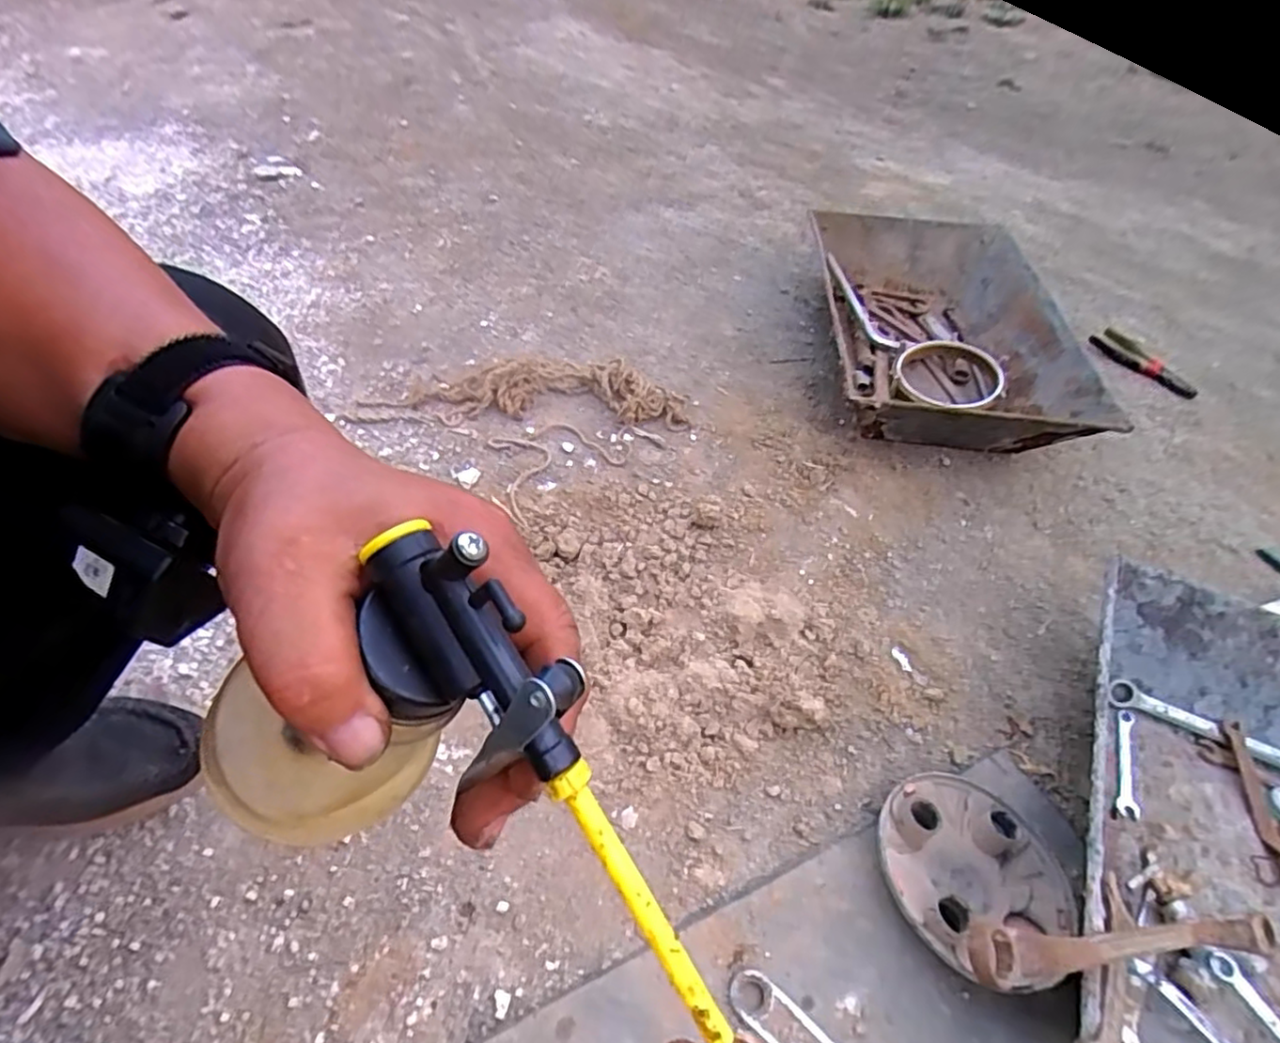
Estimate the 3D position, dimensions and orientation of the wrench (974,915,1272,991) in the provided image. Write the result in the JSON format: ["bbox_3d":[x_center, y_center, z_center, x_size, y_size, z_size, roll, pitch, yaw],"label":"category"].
[{"bbox_3d":[0.320,0.270,0.422,0.290,0.024,0.028,13,46,-23],"label":"wrench"}]

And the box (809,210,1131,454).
[{"bbox_3d":[0.415,-0.269,0.940,0.310,0.124,0.472,6,49,2],"label":"box"}]

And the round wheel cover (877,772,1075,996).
[{"bbox_3d":[0.257,0.274,0.517,0.142,0.043,0.144,2,49,-2],"label":"round wheel cover"}]

